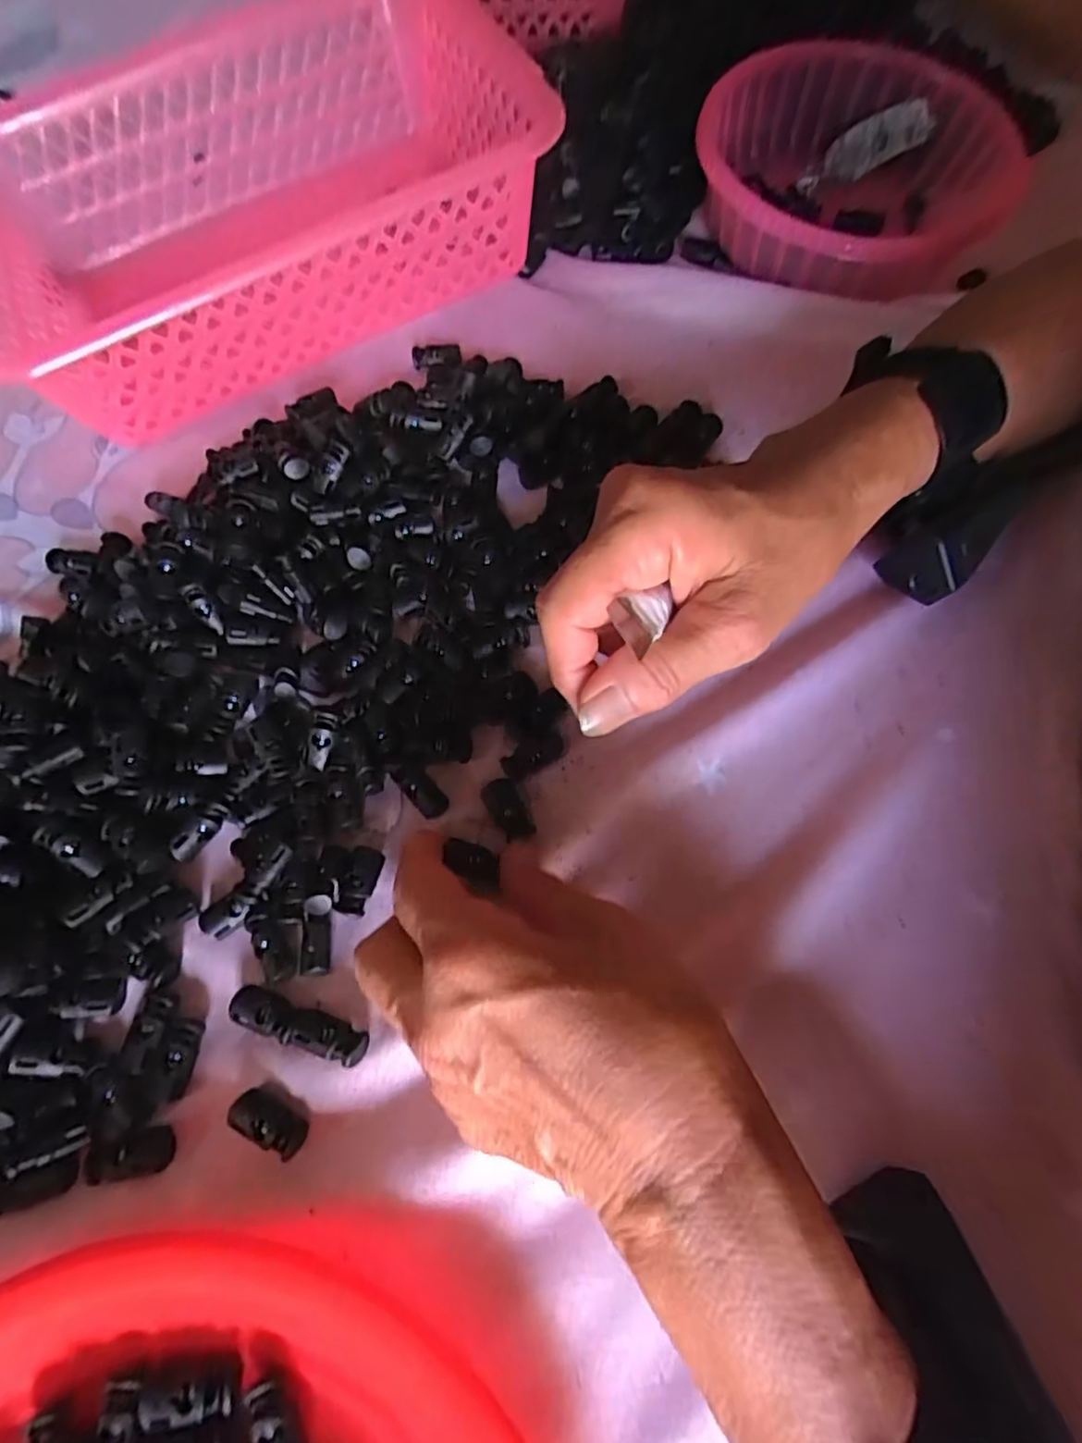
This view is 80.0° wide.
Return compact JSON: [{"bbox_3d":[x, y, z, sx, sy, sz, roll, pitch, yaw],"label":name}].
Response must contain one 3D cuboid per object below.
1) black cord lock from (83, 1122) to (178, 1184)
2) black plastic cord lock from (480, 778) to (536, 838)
[{"bbox_3d":[-0.147,0.153,0.229,0.029,0.009,0.015,-9,69,-2],"label":"black cord lock"},{"bbox_3d":[-0.014,0.037,0.271,0.014,0.006,0.028,-28,70,-9],"label":"black plastic cord lock"}]

